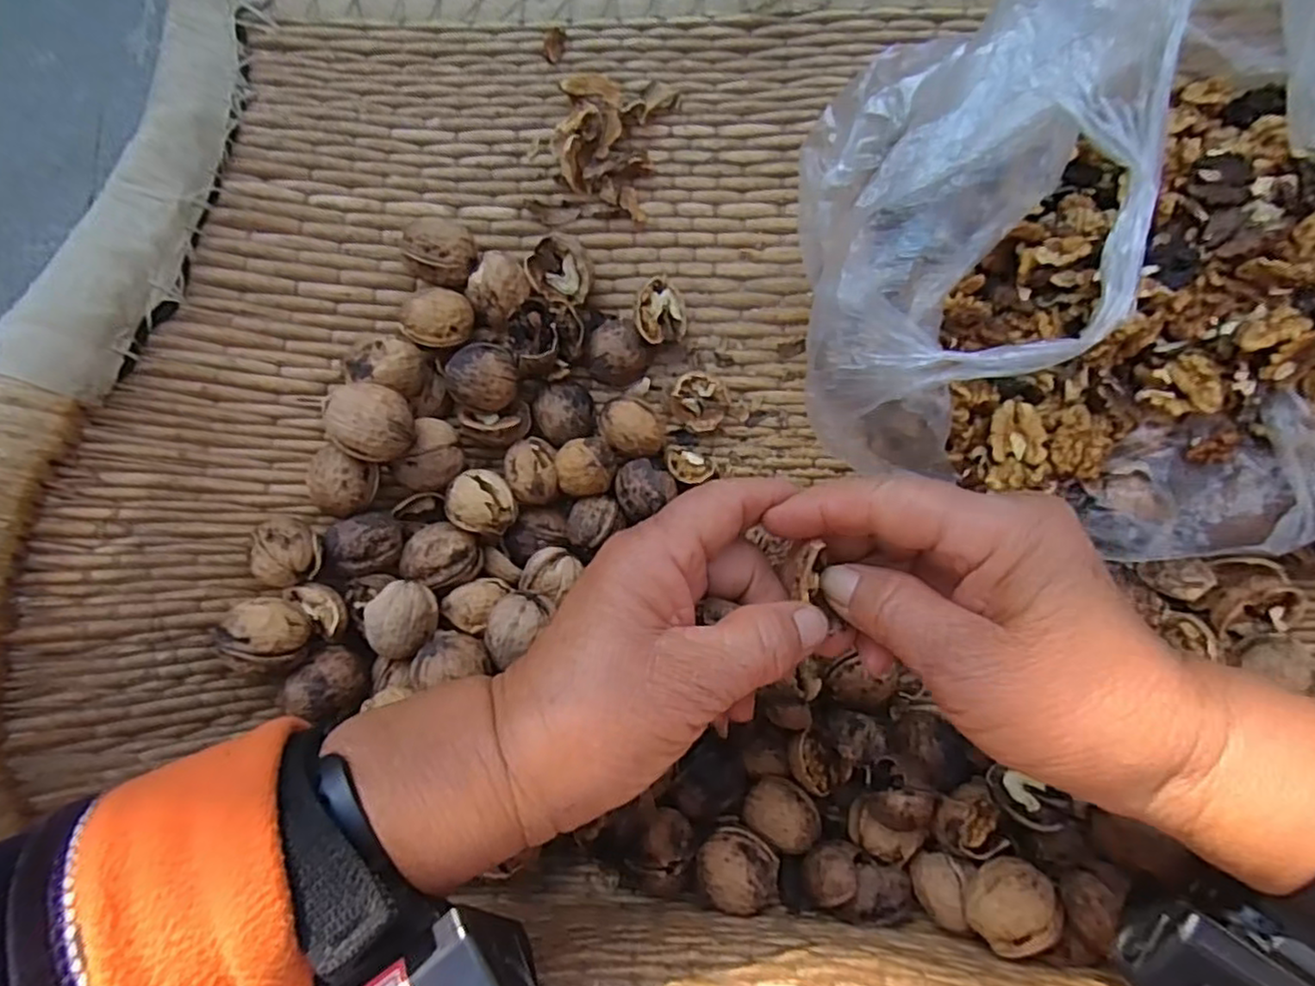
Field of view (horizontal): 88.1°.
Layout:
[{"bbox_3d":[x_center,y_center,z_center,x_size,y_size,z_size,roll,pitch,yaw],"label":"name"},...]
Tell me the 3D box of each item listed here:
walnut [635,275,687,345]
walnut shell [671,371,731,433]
[{"bbox_3d":[0.002,-0.088,0.337,0.024,0.020,0.033,9,76,2],"label":"walnut"},{"bbox_3d":[0.021,-0.045,0.340,0.026,0.018,0.022,43,79,9],"label":"walnut shell"}]

